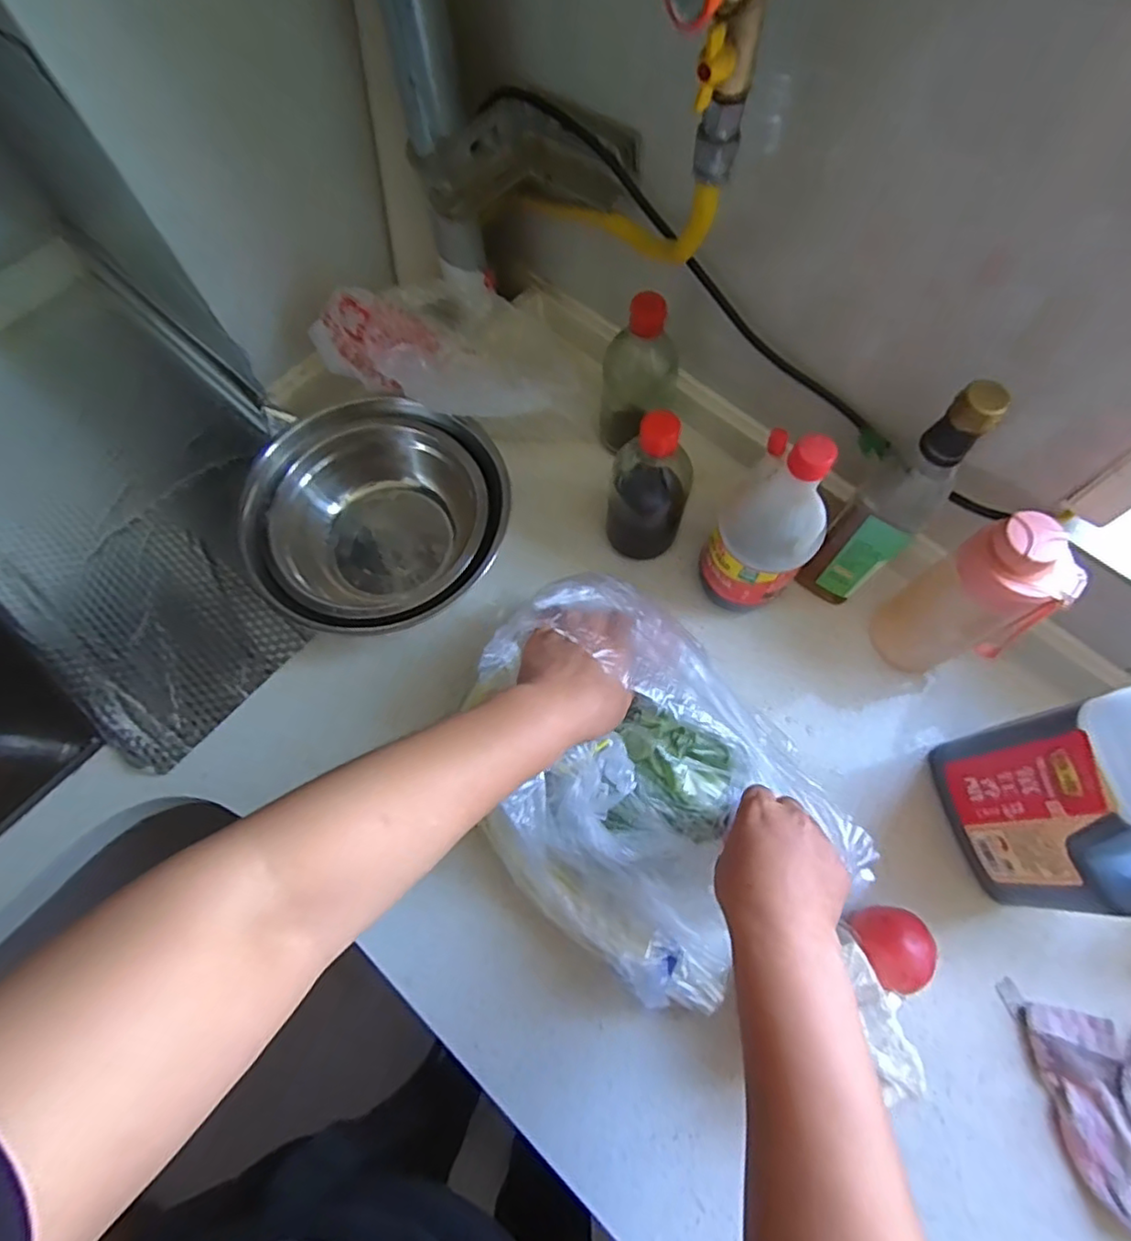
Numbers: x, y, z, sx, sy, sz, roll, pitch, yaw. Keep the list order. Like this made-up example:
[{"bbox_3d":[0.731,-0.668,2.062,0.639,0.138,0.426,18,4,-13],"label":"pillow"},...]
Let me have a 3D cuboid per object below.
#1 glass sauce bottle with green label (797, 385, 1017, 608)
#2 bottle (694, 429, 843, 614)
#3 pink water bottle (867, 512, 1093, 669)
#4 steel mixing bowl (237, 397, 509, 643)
[{"bbox_3d":[0.271,-0.093,0.514,0.051,0.264,0.073,42,76,16],"label":"glass sauce bottle with green label"},{"bbox_3d":[0.168,-0.076,0.512,0.084,0.181,0.068,33,74,13],"label":"bottle"},{"bbox_3d":[0.333,-0.011,0.517,0.063,0.194,0.086,-34,72,-10],"label":"pink water bottle"},{"bbox_3d":[-0.181,-0.104,0.623,0.241,0.107,0.227,-1,69,2],"label":"steel mixing bowl"}]

